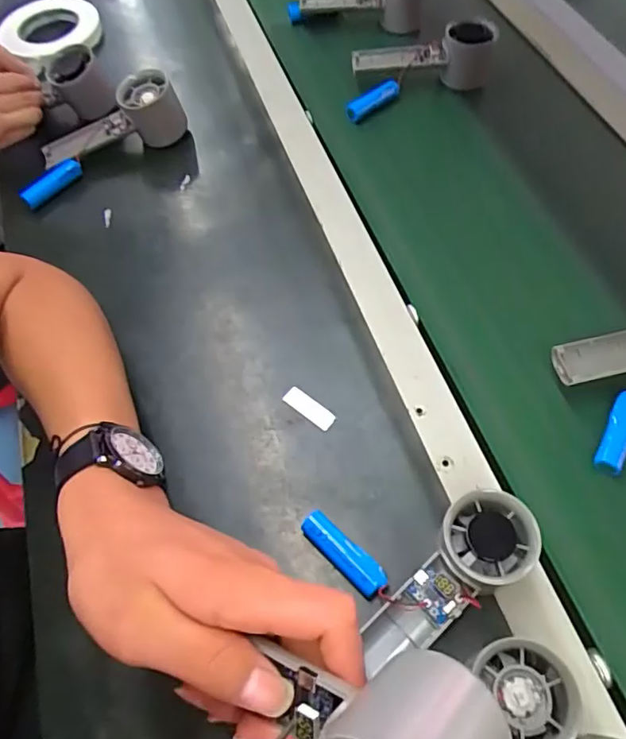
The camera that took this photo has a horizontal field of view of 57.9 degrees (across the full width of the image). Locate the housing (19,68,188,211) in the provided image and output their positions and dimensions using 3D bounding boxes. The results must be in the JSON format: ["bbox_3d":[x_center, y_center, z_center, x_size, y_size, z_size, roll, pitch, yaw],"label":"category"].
[{"bbox_3d":[-0.222,-0.240,0.600,0.187,0.062,0.061,-33,62,2],"label":"housing"}]

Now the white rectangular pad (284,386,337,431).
[{"bbox_3d":[-0.003,0.031,0.454,0.046,0.004,0.016,35,79,20],"label":"white rectangular pad"}]

